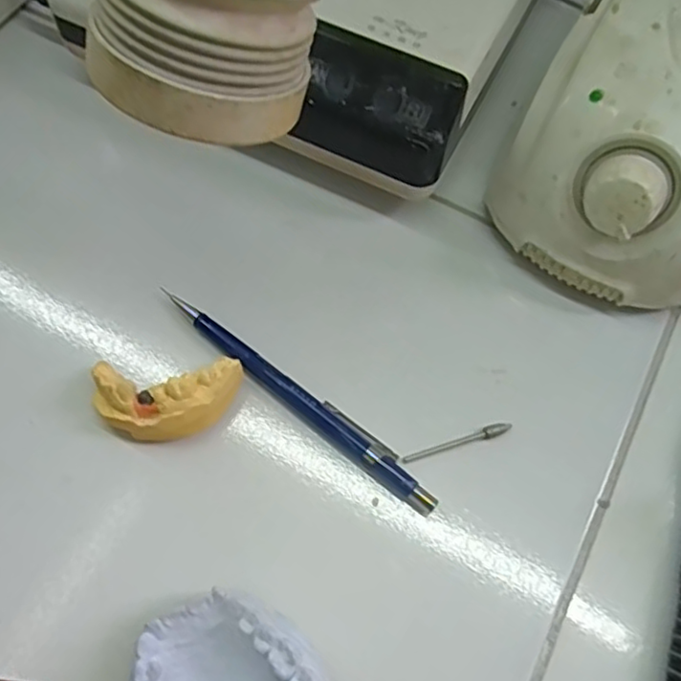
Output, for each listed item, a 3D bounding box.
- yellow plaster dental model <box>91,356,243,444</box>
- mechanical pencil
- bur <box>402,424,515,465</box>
[{"bbox_3d":[-0.065,0.023,0.246,0.053,0.021,0.028,-5,66,-5],"label":"yellow plaster dental model"},{"bbox_3d":[-0.017,0.023,0.260,0.133,0.012,0.013,38,70,14],"label":"mechanical pencil"},{"bbox_3d":[0.047,0.041,0.257,0.045,0.004,0.005,-19,68,-9],"label":"bur"}]

